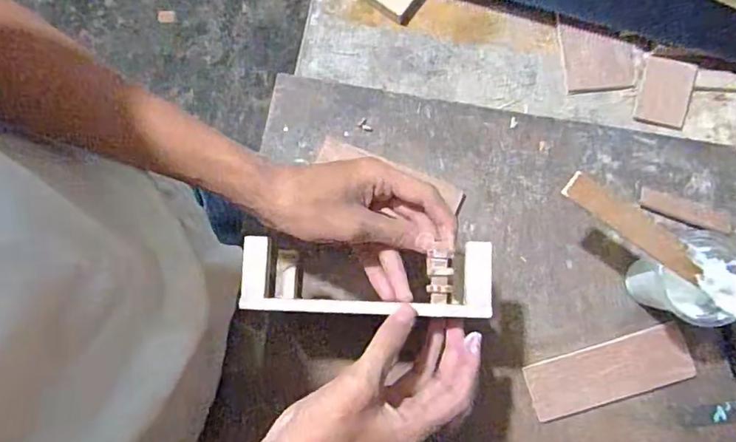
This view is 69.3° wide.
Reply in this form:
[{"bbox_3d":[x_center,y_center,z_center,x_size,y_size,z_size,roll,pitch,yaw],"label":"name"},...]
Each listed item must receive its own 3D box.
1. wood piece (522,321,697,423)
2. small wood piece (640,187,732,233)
[{"bbox_3d":[0.218,0.137,0.483,0.146,0.008,0.051,-17,81,1],"label":"wood piece"},{"bbox_3d":[0.297,-0.010,0.496,0.084,0.011,0.021,17,83,6],"label":"small wood piece"}]

